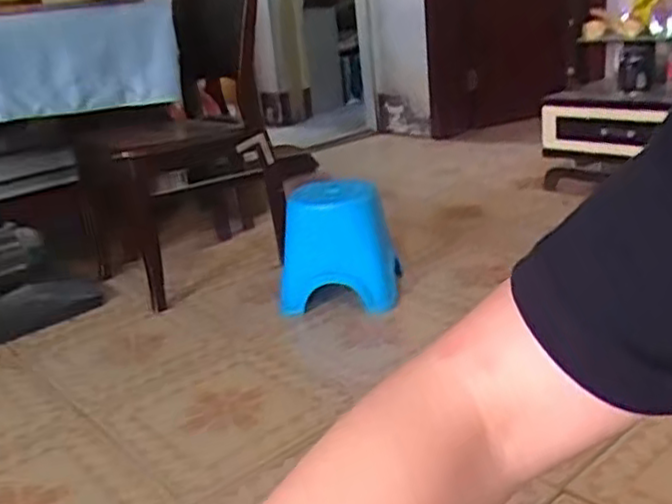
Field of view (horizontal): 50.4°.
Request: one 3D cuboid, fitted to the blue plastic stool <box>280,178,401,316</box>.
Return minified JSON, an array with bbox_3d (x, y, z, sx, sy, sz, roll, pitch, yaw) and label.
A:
[{"bbox_3d":[0.002,-0.020,1.944,0.312,0.309,0.297,-4,19,4],"label":"blue plastic stool"}]

